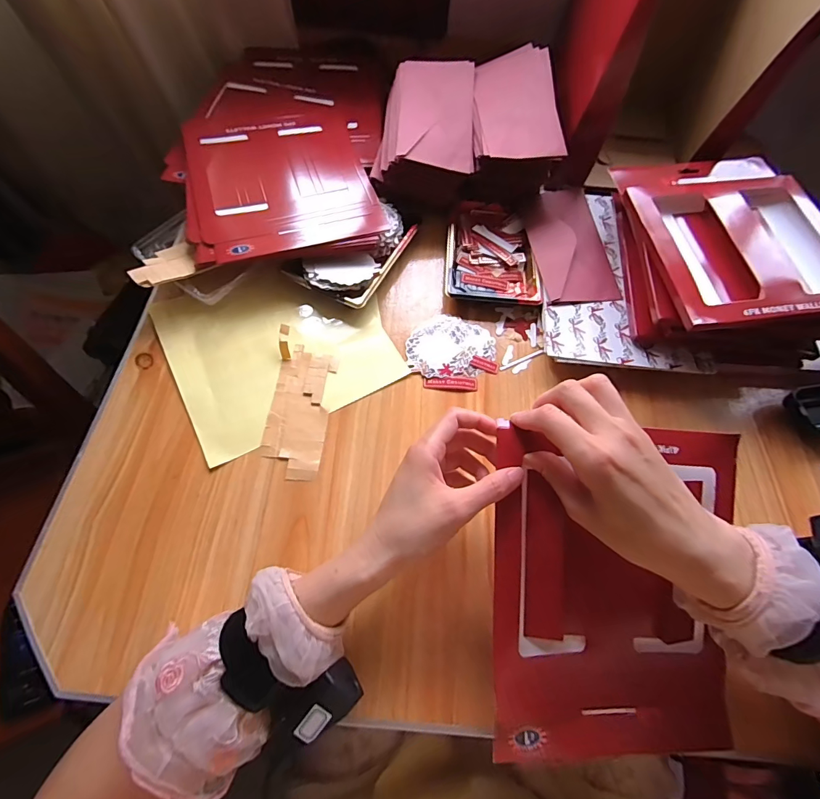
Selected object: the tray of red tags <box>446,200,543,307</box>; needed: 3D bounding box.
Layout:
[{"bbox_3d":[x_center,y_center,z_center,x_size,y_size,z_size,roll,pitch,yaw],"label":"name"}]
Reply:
[{"bbox_3d":[0.101,-0.185,0.505,0.109,0.022,0.161,4,65,-1],"label":"tray of red tags"}]

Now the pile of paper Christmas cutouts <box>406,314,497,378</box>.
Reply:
[{"bbox_3d":[0.046,-0.062,0.455,0.098,0.004,0.079,-2,65,-3],"label":"pile of paper Christmas cutouts"}]

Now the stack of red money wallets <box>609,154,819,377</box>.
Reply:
[{"bbox_3d":[0.361,-0.165,0.458,0.234,0.087,0.264,-1,65,-3],"label":"stack of red money wallets"}]

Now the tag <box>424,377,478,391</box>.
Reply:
[{"bbox_3d":[0.044,-0.017,0.435,0.057,0.004,0.015,2,65,-2],"label":"tag"}]

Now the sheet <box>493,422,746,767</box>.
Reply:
[{"bbox_3d":[0.158,0.146,0.310,0.191,0.018,0.240,3,87,-8],"label":"sheet"}]

